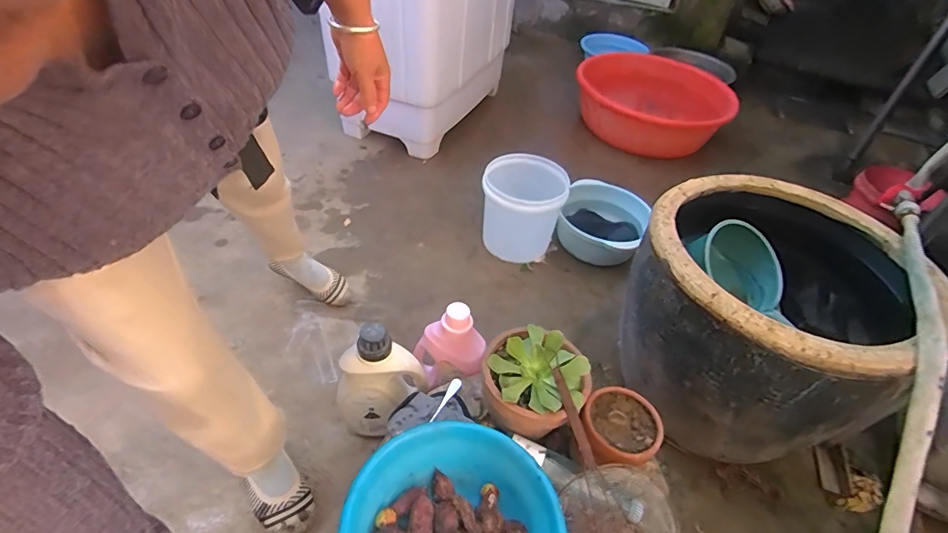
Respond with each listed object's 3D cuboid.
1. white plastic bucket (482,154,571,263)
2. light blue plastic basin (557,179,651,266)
[{"bbox_3d":[0.149,-0.174,1.455,0.242,0.245,0.259,3,44,-3],"label":"white plastic bucket"},{"bbox_3d":[0.416,-0.137,1.545,0.284,0.127,0.330,21,47,16],"label":"light blue plastic basin"}]

